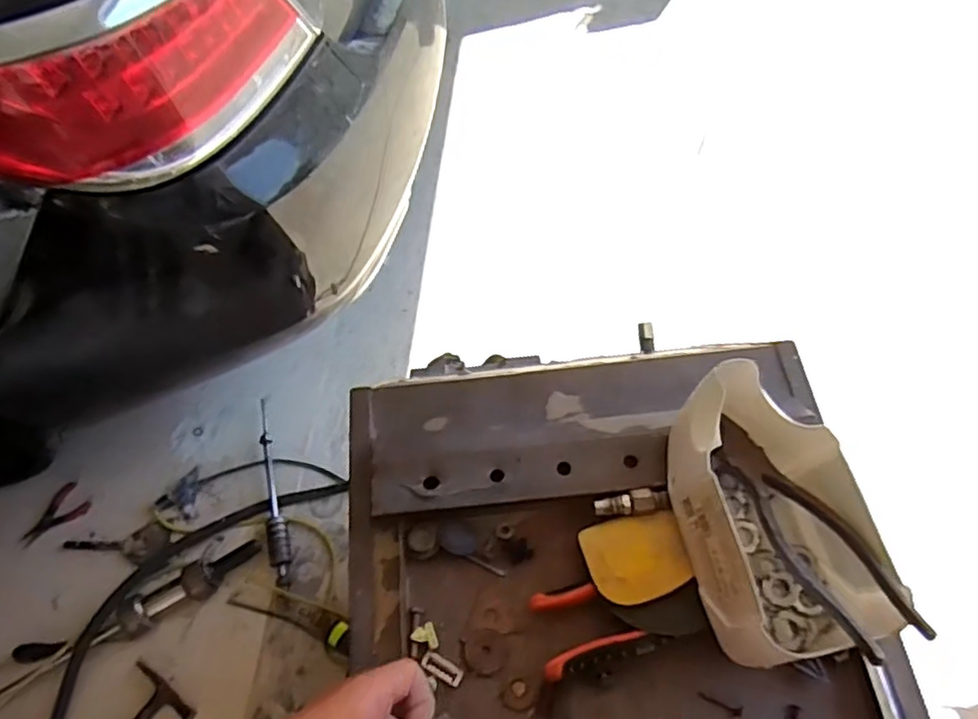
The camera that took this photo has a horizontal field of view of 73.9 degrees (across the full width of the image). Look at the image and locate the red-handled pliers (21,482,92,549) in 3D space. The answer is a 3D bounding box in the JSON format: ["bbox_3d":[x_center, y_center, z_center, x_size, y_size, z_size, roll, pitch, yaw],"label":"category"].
[{"bbox_3d":[-0.941,0.350,1.416,0.072,0.027,0.149,29,67,17],"label":"red-handled pliers"}]

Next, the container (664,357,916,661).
[{"bbox_3d":[0.177,0.096,0.421,0.095,0.082,0.166,-11,61,-3],"label":"container"}]

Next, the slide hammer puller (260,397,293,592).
[{"bbox_3d":[-0.478,0.282,1.439,0.045,0.041,0.436,-15,62,-5],"label":"slide hammer puller"}]

